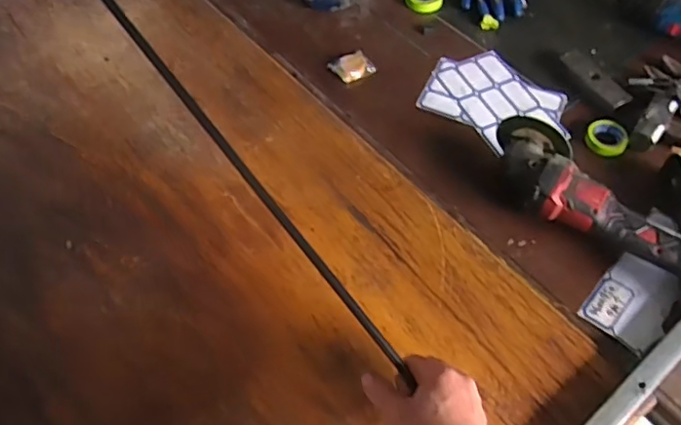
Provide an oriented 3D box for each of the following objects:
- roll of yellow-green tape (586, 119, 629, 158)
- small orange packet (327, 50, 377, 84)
[{"bbox_3d":[0.391,-0.107,0.823,0.057,0.017,0.067,25,61,17],"label":"roll of yellow-green tape"},{"bbox_3d":[0.019,-0.240,0.912,0.064,0.015,0.062,-23,59,-12],"label":"small orange packet"}]

